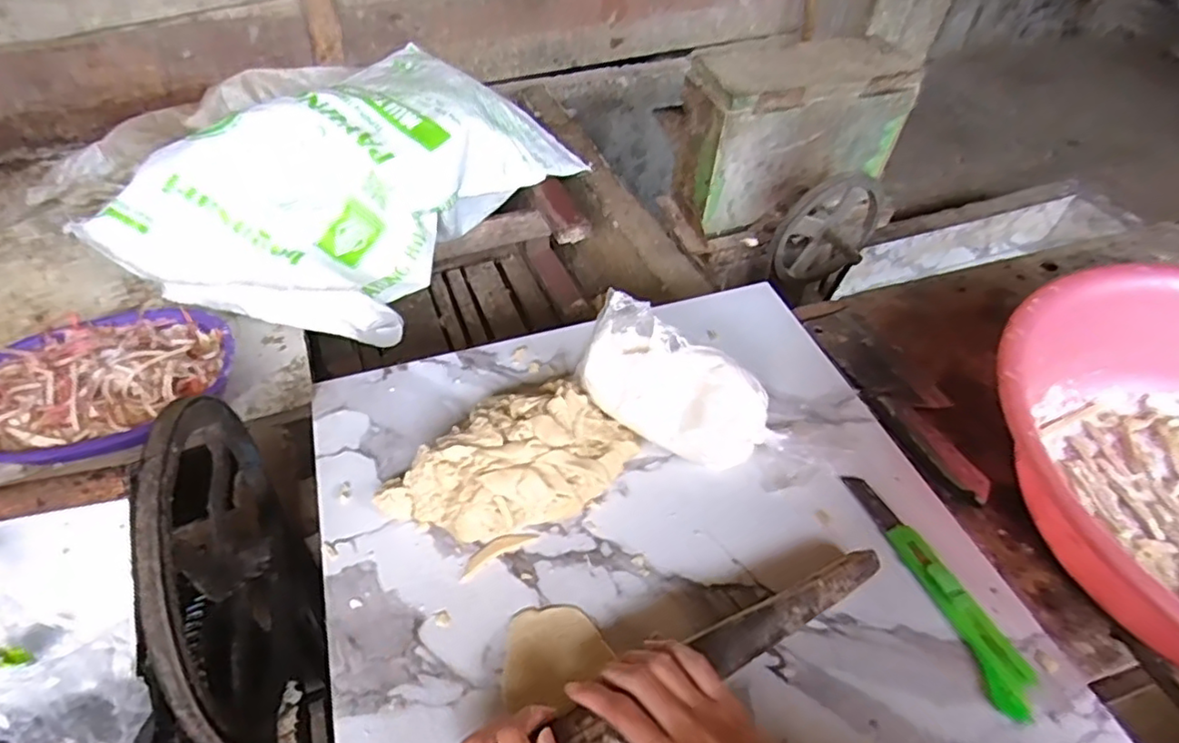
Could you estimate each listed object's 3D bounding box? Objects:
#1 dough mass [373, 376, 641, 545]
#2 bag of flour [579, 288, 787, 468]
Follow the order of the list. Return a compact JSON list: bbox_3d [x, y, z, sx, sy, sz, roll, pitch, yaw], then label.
[{"bbox_3d":[-0.058,0.074,0.526,0.127,0.060,0.182,35,54,23],"label":"dough mass"},{"bbox_3d":[0.072,0.018,0.540,0.169,0.111,0.067,18,50,10],"label":"bag of flour"}]

